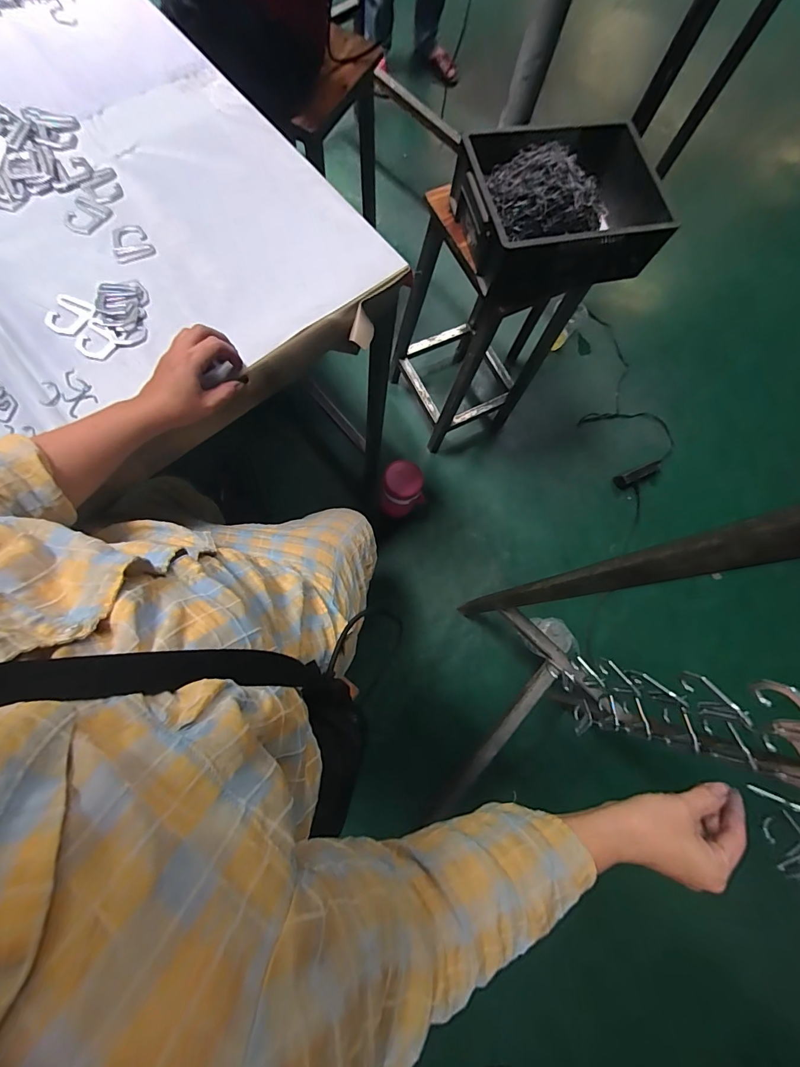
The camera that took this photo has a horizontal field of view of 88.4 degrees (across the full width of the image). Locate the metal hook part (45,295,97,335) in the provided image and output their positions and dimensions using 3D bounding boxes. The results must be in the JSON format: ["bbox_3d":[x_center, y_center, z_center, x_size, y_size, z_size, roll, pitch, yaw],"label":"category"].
[{"bbox_3d":[-0.404,-0.265,0.505,0.050,0.009,0.048,1,77,-4],"label":"metal hook part"}]

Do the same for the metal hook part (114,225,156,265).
[{"bbox_3d":[-0.352,-0.379,0.539,0.047,0.007,0.055,-28,81,-10],"label":"metal hook part"}]

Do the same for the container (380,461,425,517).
[{"bbox_3d":[0.003,-0.116,1.211,0.105,0.255,0.102,1,77,-4],"label":"container"}]

